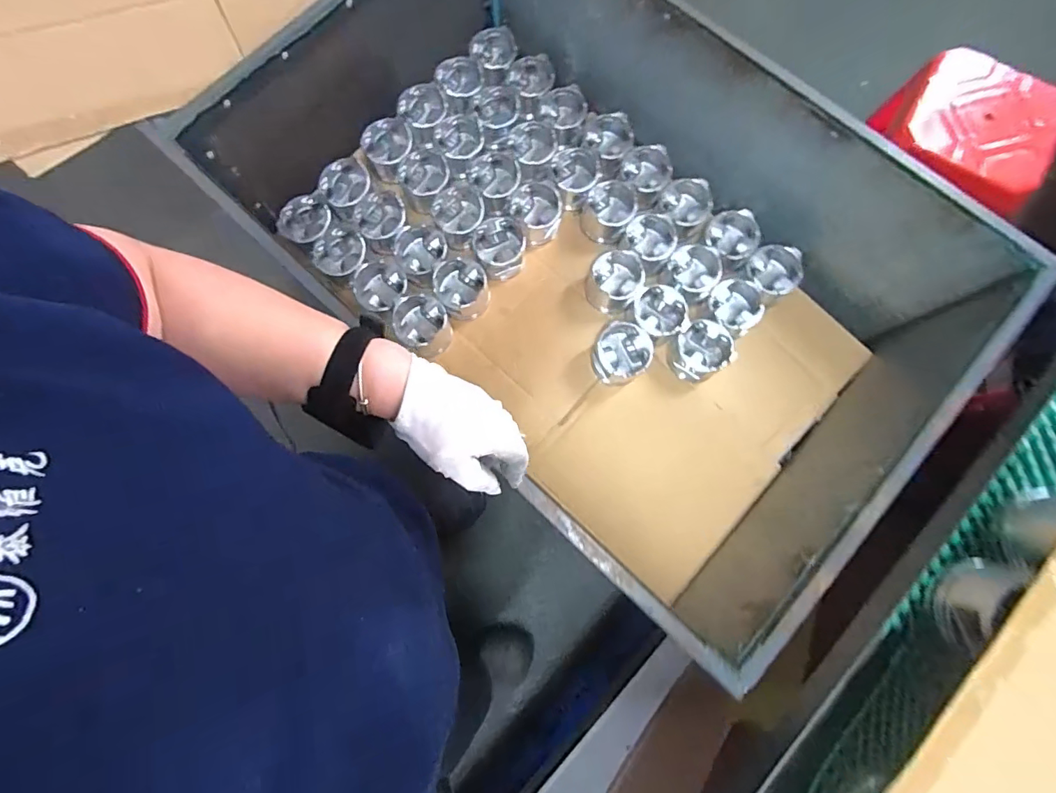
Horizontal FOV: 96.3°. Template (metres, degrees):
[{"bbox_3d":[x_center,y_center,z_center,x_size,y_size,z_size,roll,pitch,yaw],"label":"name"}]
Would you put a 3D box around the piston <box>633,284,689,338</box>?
[{"bbox_3d":[0.255,-0.156,0.919,0.098,0.054,0.100,6,78,2],"label":"piston"}]

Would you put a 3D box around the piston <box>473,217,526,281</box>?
[{"bbox_3d":[-0.053,-0.292,0.944,0.099,0.087,0.093,0,78,1],"label":"piston"}]

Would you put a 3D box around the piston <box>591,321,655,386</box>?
[{"bbox_3d":[0.178,-0.082,0.902,0.103,0.076,0.101,0,78,1],"label":"piston"}]

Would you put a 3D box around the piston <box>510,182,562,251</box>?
[{"bbox_3d":[0.022,-0.363,0.949,0.096,0.073,0.086,-28,79,-5],"label":"piston"}]

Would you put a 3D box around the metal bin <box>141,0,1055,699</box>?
[{"bbox_3d":[0.102,-0.257,0.855,1.108,0.341,0.747,43,82,9],"label":"metal bin"}]

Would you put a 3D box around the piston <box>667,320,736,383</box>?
[{"bbox_3d":[0.331,-0.083,0.921,0.099,0.100,0.098,0,78,1],"label":"piston"}]

